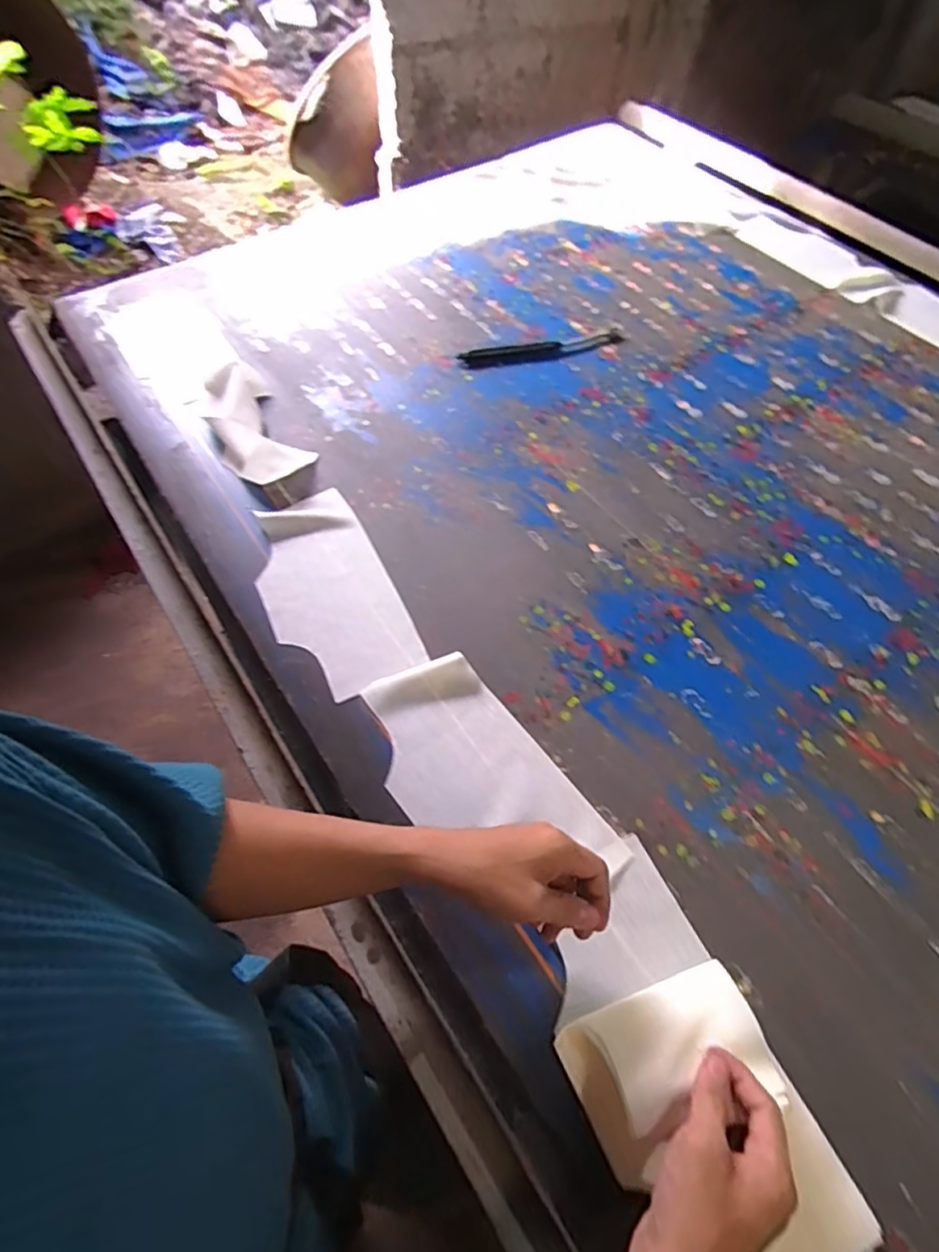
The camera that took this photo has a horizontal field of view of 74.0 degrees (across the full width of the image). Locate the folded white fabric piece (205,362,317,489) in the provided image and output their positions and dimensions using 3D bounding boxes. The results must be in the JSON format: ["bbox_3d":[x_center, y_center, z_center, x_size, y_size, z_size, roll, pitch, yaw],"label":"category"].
[{"bbox_3d":[-0.288,-0.266,0.815,0.104,0.037,0.218,-30,61,-18],"label":"folded white fabric piece"}]

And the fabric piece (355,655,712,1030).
[{"bbox_3d":[0.008,0.141,0.576,0.134,0.019,0.270,-33,62,-20],"label":"fabric piece"}]

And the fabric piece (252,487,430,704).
[{"bbox_3d":[-0.159,-0.043,0.696,0.134,0.015,0.265,-23,59,-14],"label":"fabric piece"}]

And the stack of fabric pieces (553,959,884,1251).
[{"bbox_3d":[0.166,0.342,0.417,0.137,0.055,0.188,-23,59,-14],"label":"stack of fabric pieces"}]

